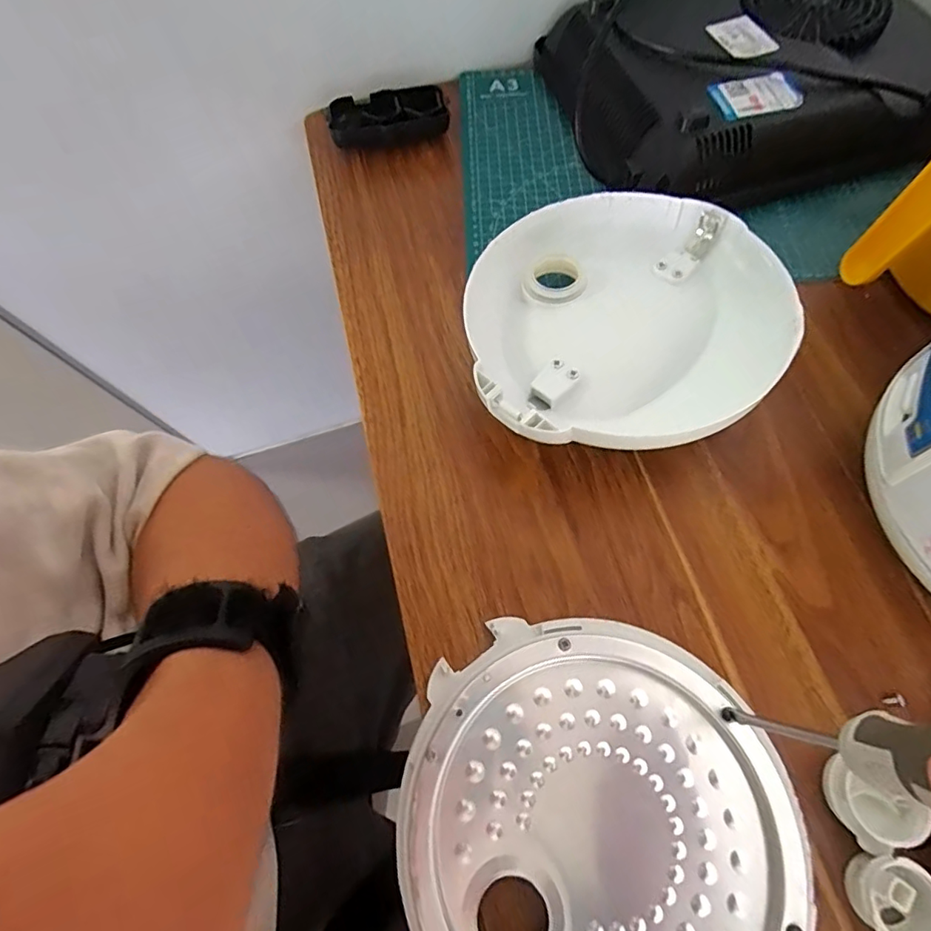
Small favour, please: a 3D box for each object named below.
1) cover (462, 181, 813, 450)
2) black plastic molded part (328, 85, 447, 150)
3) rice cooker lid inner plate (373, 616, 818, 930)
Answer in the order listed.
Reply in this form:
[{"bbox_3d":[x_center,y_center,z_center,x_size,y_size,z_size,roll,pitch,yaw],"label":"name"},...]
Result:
[{"bbox_3d":[0.104,-0.095,0.359,0.194,0.064,0.200,3,66,4],"label":"cover"},{"bbox_3d":[-0.070,-0.319,0.478,0.106,0.025,0.050,-6,65,0],"label":"black plastic molded part"},{"bbox_3d":[0.063,0.176,0.261,0.185,0.020,0.189,-1,66,2],"label":"rice cooker lid inner plate"}]

